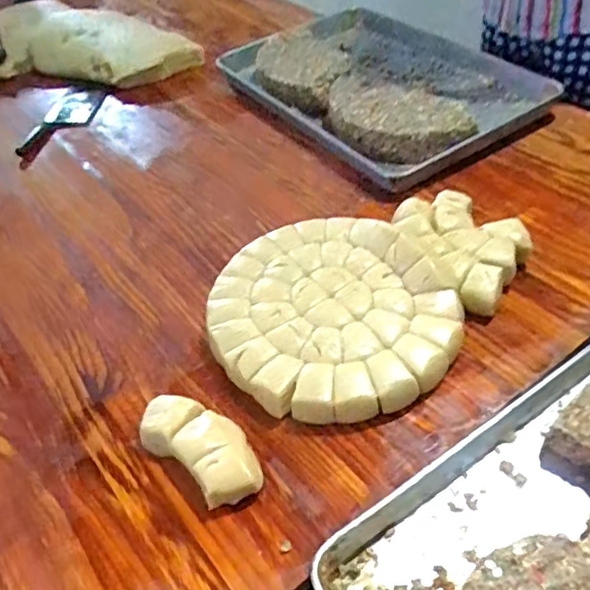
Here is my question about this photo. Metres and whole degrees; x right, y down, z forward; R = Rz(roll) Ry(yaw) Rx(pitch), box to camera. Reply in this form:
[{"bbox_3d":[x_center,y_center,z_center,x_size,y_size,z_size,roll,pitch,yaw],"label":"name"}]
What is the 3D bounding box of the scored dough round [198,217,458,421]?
[{"bbox_3d":[0.040,0.020,0.784,0.289,0.055,0.316,-27,50,-19],"label":"scored dough round"}]

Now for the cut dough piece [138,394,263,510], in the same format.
[{"bbox_3d":[-0.102,0.163,0.675,0.156,0.039,0.078,32,58,33],"label":"cut dough piece"}]

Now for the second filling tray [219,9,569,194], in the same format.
[{"bbox_3d":[0.160,-0.446,1.222,0.425,0.055,0.620,-27,48,-18],"label":"second filling tray"}]

